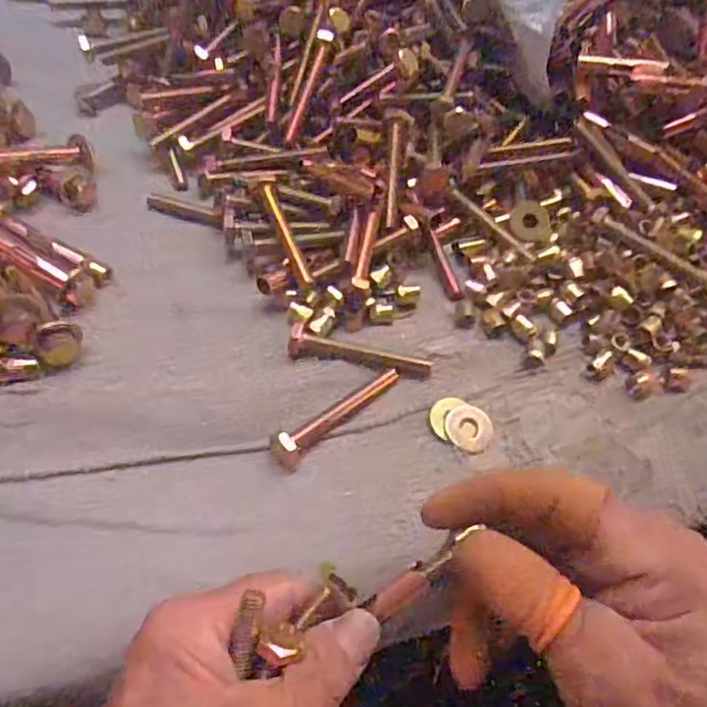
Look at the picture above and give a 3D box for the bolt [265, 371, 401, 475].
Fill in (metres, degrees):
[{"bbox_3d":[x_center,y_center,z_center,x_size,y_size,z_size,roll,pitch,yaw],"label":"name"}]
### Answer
[{"bbox_3d":[-0.005,0.024,0.261,0.065,0.011,0.015,-33,62,-22],"label":"bolt"}]

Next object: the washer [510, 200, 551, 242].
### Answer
[{"bbox_3d":[0.091,-0.068,0.328,0.020,0.004,0.022,-1,76,4],"label":"washer"}]

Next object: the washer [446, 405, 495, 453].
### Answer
[{"bbox_3d":[0.050,0.031,0.269,0.021,0.004,0.021,-5,55,-6],"label":"washer"}]

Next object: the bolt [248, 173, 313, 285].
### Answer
[{"bbox_3d":[-0.033,-0.059,0.297,0.012,0.017,0.061,-18,58,-14],"label":"bolt"}]

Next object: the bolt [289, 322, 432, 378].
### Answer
[{"bbox_3d":[0.003,-0.001,0.280,0.063,0.010,0.015,7,55,3],"label":"bolt"}]

